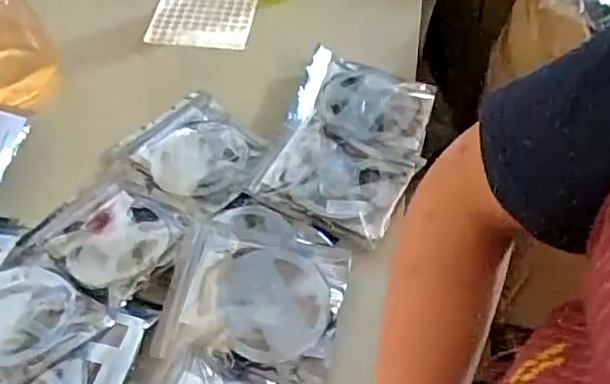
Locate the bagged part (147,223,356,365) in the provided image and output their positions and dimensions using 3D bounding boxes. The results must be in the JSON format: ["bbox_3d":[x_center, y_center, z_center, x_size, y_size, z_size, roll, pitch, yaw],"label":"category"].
[{"bbox_3d":[-0.043,0.090,0.546,0.147,0.012,0.121,10,54,8],"label":"bagged part"}]

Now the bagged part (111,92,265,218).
[{"bbox_3d":[-0.114,-0.043,0.662,0.146,0.026,0.118,35,61,24],"label":"bagged part"}]

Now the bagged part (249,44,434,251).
[{"bbox_3d":[0.047,-0.056,0.665,0.144,0.028,0.218,14,55,11],"label":"bagged part"}]

